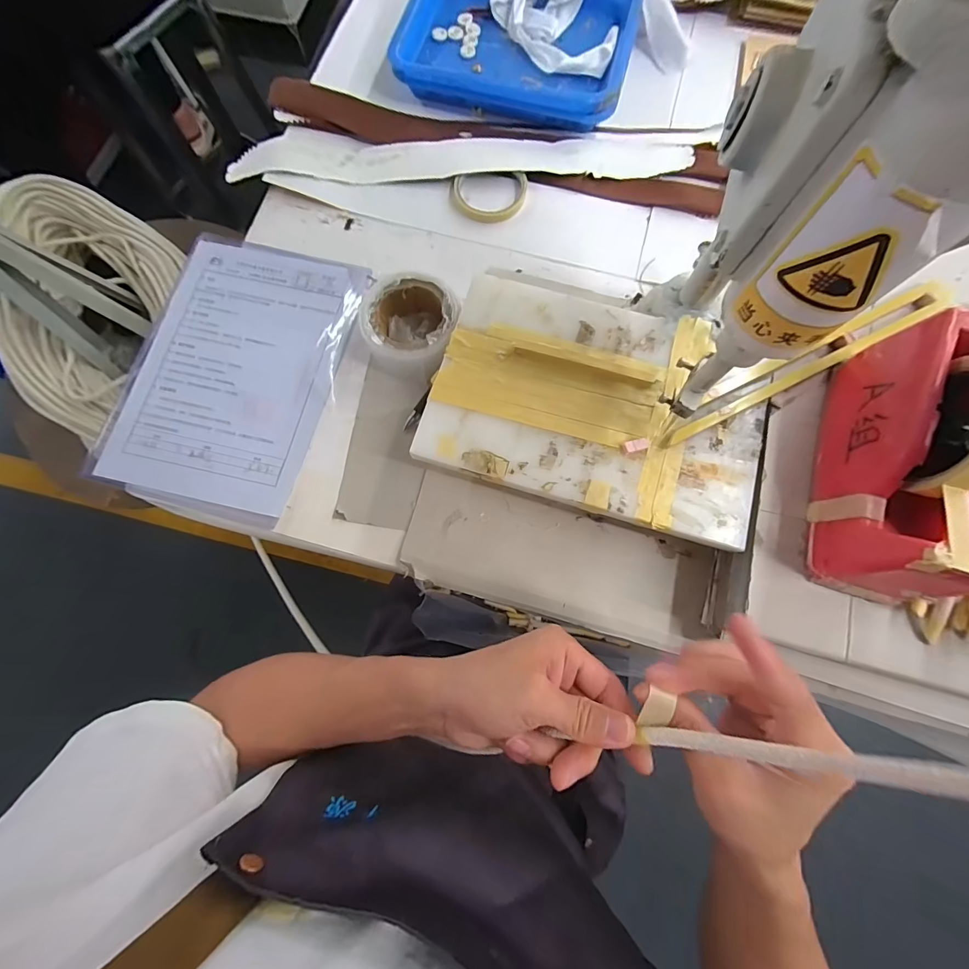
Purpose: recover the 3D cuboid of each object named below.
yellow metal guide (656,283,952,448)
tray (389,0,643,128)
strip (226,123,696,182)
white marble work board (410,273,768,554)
[{"bbox_3d":[0.297,-0.113,0.378,0.318,0.016,0.028,-27,79,-5],"label":"yellow metal guide"},{"bbox_3d":[0.043,-0.569,0.524,0.286,0.037,0.215,15,79,3],"label":"tray"},{"bbox_3d":[-0.035,-0.399,0.498,0.542,0.016,0.070,2,79,1],"label":"strip"},{"bbox_3d":[0.102,-0.076,0.376,0.292,0.011,0.197,16,79,3],"label":"white marble work board"}]

